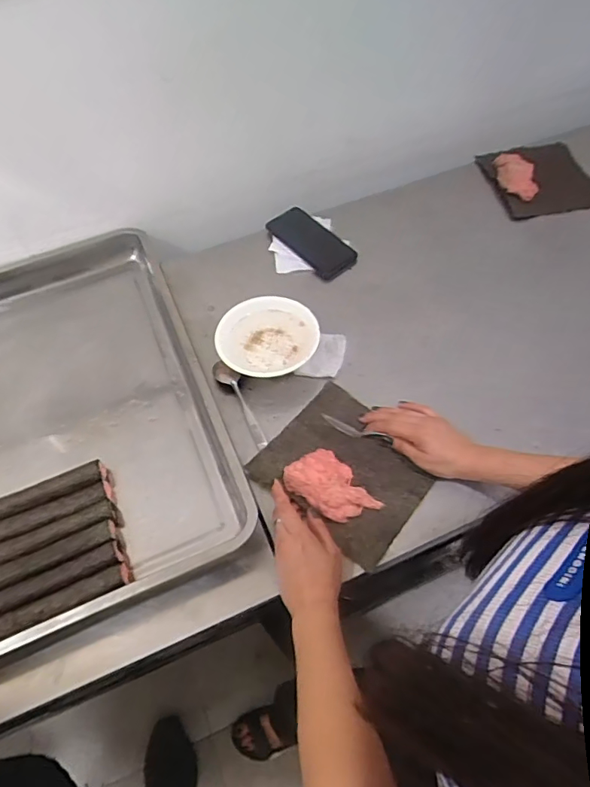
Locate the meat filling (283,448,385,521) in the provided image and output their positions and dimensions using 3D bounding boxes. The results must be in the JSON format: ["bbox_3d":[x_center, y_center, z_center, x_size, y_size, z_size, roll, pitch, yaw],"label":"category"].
[{"bbox_3d":[0.047,0.112,0.606,0.113,0.029,0.069,32,65,21],"label":"meat filling"}]

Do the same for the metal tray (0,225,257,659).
[{"bbox_3d":[-0.327,0.023,0.705,0.393,0.072,0.597,-22,59,-10],"label":"metal tray"}]

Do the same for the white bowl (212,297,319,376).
[{"bbox_3d":[-0.039,-0.075,0.737,0.147,0.051,0.142,-1,58,2],"label":"white bowl"}]

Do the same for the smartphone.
[{"bbox_3d":[0.030,-0.270,0.880,0.078,0.010,0.170,-40,71,-9],"label":"smartphone"}]

